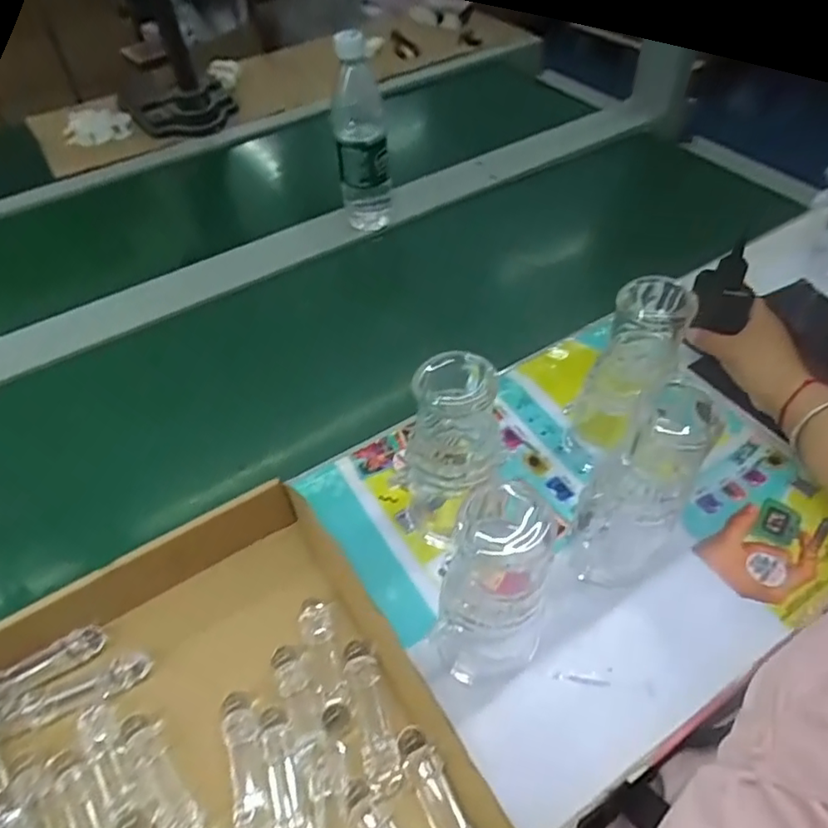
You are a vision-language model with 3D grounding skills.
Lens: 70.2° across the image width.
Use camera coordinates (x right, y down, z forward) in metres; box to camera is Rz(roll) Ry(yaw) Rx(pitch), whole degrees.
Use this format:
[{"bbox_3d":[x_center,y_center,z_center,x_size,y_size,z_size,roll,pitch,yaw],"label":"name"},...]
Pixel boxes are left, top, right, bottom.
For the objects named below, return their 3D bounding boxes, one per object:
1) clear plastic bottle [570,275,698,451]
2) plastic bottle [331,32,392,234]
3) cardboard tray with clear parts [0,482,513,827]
[{"bbox_3d":[0.173,-0.027,0.480,0.054,0.173,0.050,30,56,25],"label":"clear plastic bottle"},{"bbox_3d":[-0.063,-0.325,0.701,0.061,0.219,0.051,-7,49,-4],"label":"plastic bottle"},{"bbox_3d":[-0.137,0.216,0.374,0.286,0.046,0.332,-28,54,-21],"label":"cardboard tray with clear parts"}]

